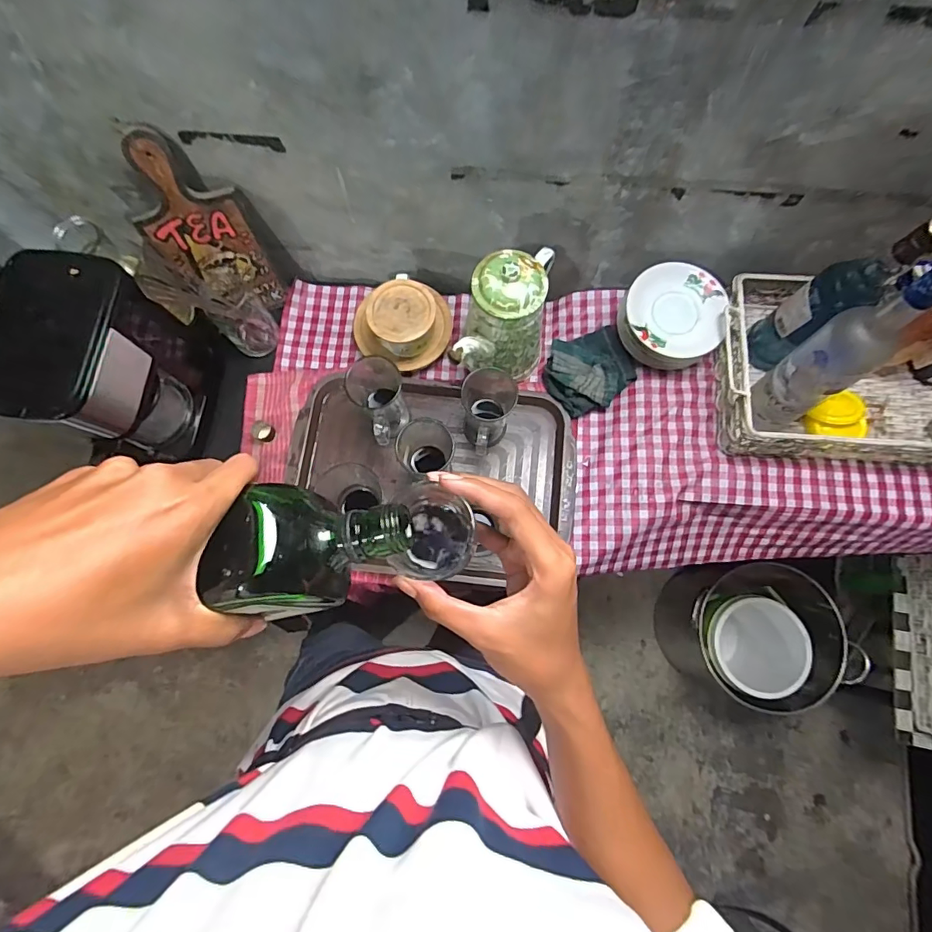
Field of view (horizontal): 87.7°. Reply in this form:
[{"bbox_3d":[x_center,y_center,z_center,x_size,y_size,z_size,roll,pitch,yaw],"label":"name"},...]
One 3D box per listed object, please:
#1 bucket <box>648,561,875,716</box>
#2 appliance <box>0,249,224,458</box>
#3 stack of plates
[{"bbox_3d":[0.706,0.417,1.233,0.344,0.292,0.316,0,77,0],"label":"bucket"},{"bbox_3d":[-0.469,-0.138,0.668,0.143,0.270,0.235,12,77,3],"label":"appliance"},{"bbox_3d":[0.307,-0.225,0.744,0.136,0.076,0.146,10,77,2],"label":"stack of plates"}]

